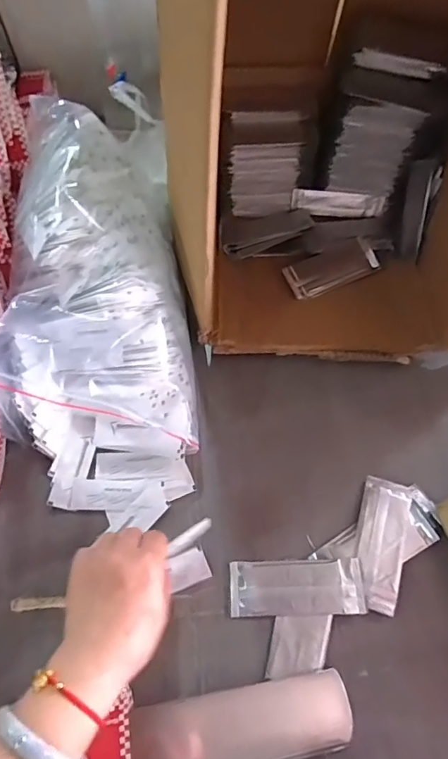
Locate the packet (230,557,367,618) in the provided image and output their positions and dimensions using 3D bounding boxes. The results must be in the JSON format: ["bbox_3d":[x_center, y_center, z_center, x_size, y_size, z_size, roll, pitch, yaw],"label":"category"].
[{"bbox_3d":[0.068,0.194,0.442,0.122,0.009,0.047,0,61,-3],"label":"packet"}]

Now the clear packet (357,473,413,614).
[{"bbox_3d":[0.154,0.159,0.465,0.046,0.007,0.124,18,62,7],"label":"clear packet"}]

